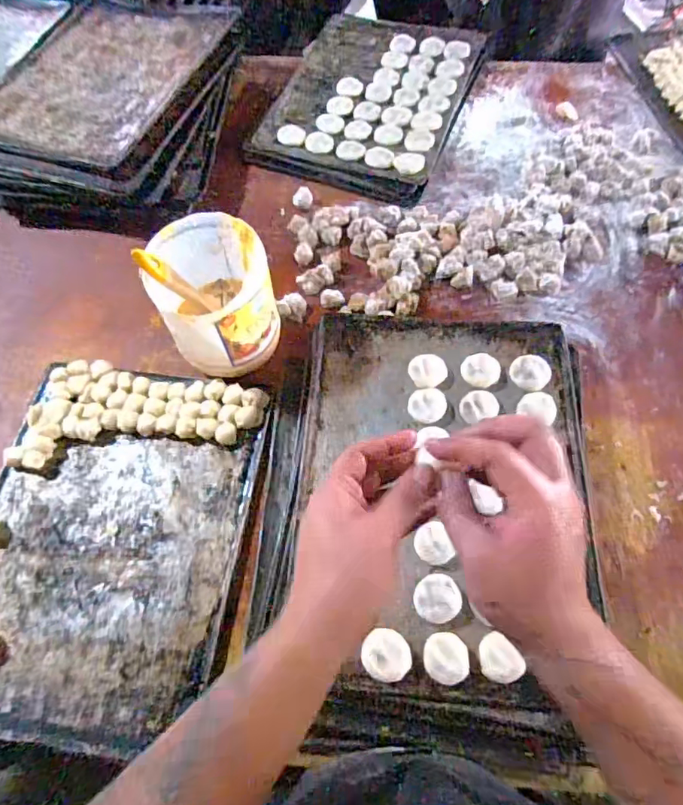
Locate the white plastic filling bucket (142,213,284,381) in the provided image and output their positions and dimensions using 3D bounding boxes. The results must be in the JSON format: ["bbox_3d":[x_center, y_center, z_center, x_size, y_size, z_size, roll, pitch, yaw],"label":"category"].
[{"bbox_3d":[-0.158,-0.136,0.659,0.132,0.127,0.151,-25,65,-10],"label":"white plastic filling bucket"}]

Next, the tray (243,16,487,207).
[{"bbox_3d":[0.058,-0.593,0.978,0.335,0.032,0.473,18,65,11],"label":"tray"}]

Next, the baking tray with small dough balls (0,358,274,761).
[{"bbox_3d":[-0.283,0.155,0.613,0.313,0.030,0.424,7,64,5],"label":"baking tray with small dough balls"}]

